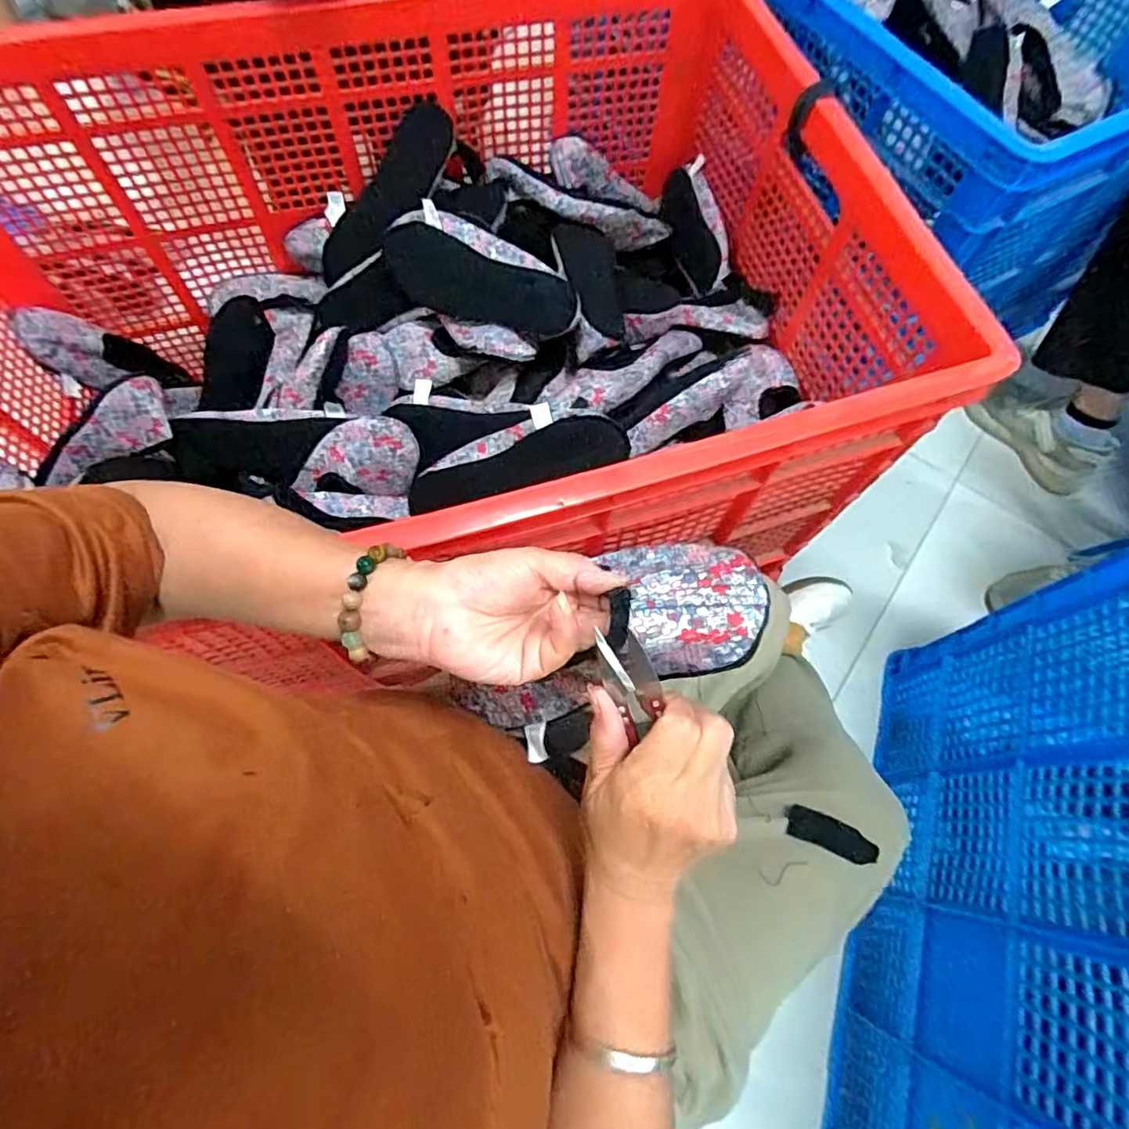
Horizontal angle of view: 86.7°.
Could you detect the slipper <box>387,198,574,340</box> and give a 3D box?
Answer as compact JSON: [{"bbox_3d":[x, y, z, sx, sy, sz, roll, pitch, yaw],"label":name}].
[{"bbox_3d":[-0.102,-0.353,0.740,0.264,0.102,0.058,25,69,7],"label":"slipper"}]

